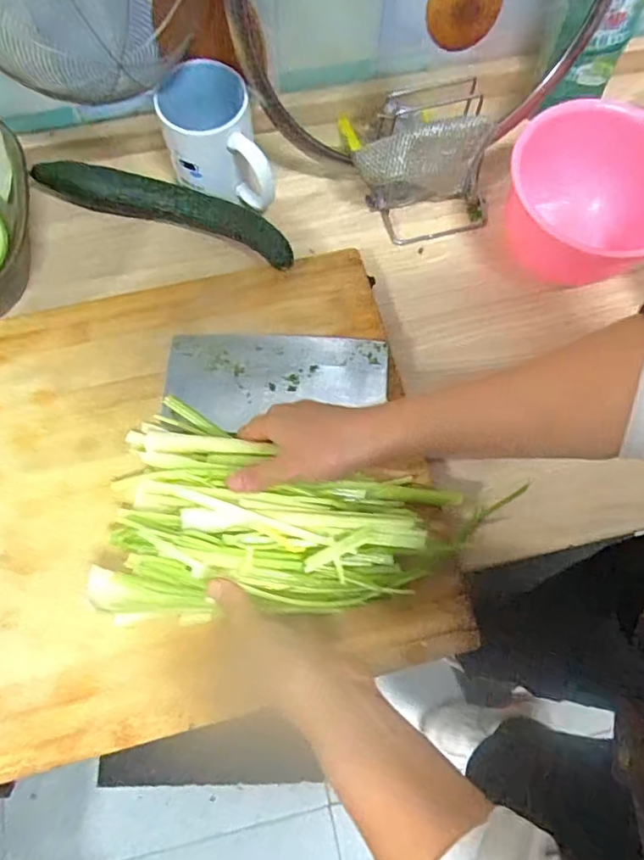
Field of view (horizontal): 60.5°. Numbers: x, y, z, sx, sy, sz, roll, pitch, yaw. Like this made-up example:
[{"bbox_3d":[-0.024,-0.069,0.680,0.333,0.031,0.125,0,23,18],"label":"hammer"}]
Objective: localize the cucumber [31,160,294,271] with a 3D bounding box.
[{"bbox_3d":[-0.146,-0.209,0.523,0.259,0.039,0.046,18,73,4],"label":"cucumber"}]

